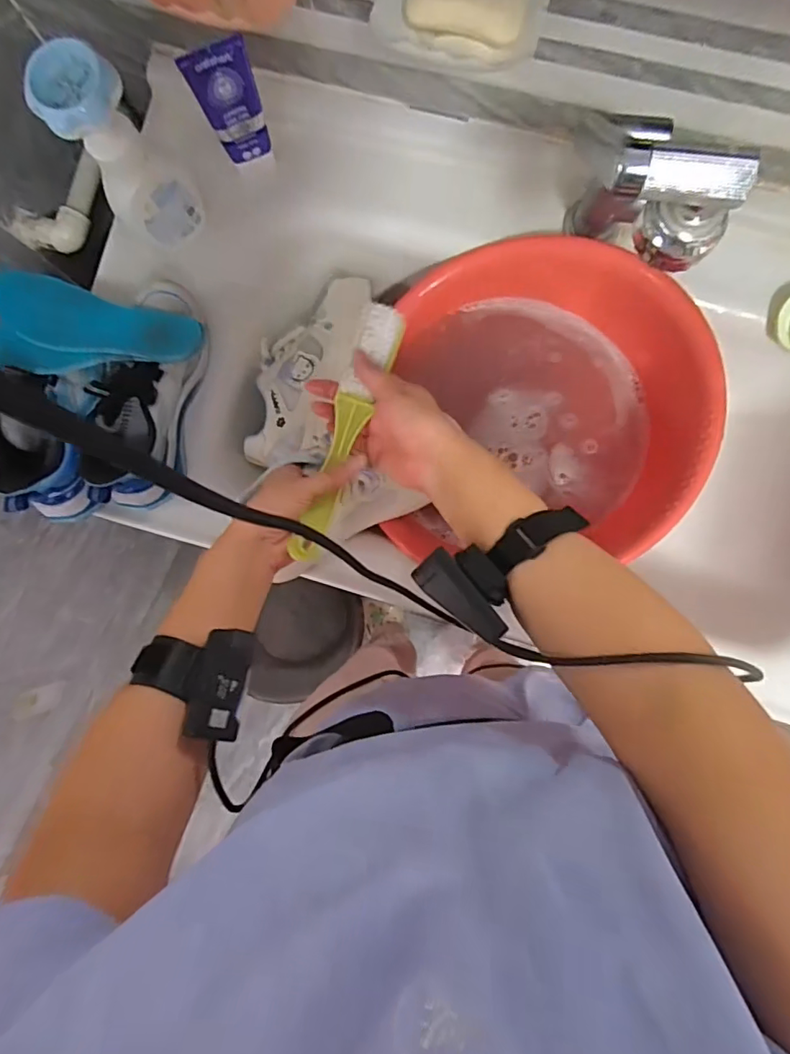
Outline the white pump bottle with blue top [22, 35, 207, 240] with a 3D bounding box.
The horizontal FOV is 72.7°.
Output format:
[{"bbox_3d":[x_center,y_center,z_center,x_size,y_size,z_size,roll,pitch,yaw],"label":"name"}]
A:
[{"bbox_3d":[-0.250,-0.341,0.505,0.073,0.185,0.067,0,87,3],"label":"white pump bottle with blue top"}]

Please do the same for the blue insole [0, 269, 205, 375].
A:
[{"bbox_3d":[-0.289,-0.189,0.519,0.193,0.034,0.090,2,87,-9],"label":"blue insole"}]

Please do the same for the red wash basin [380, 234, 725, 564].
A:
[{"bbox_3d":[0.139,-0.113,0.558,0.315,0.139,0.337,0,87,3],"label":"red wash basin"}]

